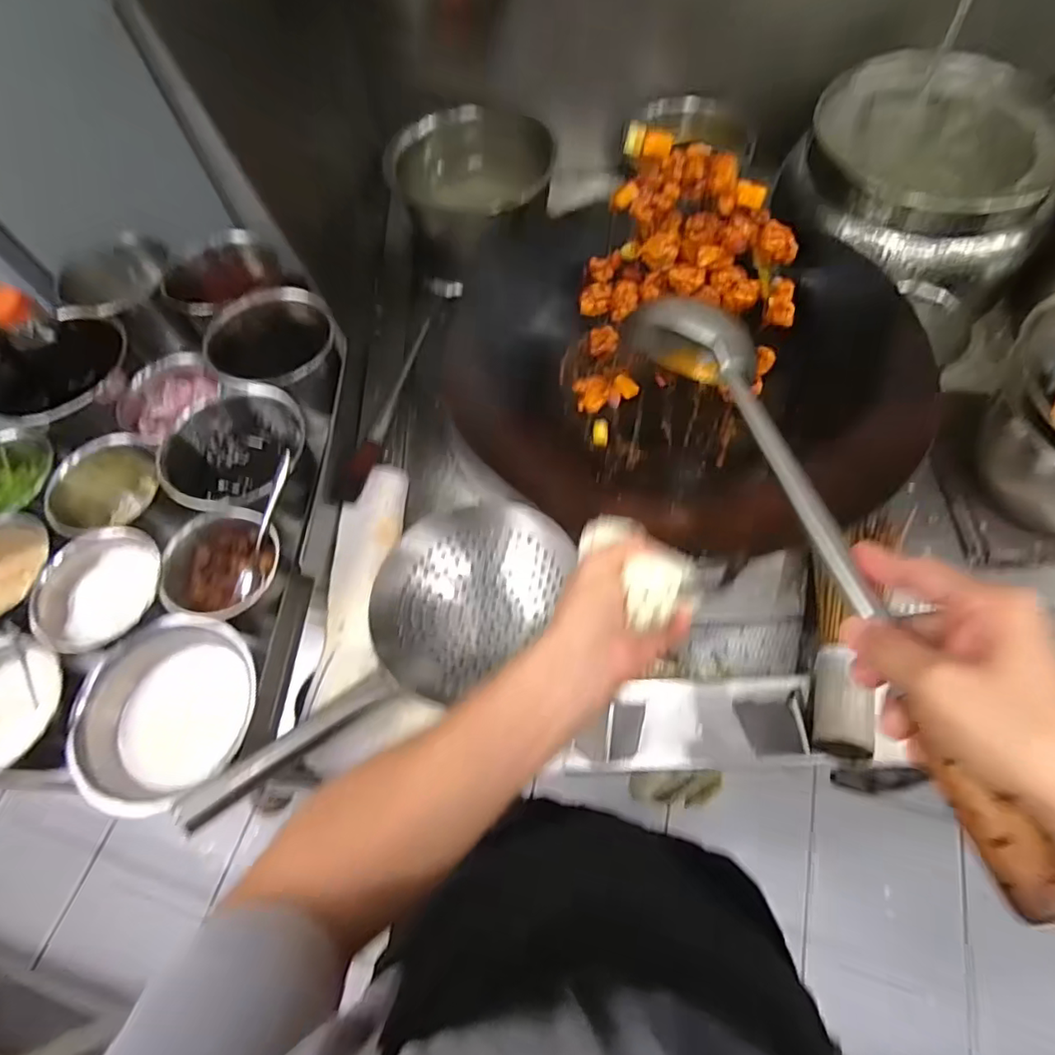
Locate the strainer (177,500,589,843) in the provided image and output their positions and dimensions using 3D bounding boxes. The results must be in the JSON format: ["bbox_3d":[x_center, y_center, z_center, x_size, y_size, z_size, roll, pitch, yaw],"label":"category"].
[{"bbox_3d":[-0.142,0.131,0.596,0.198,0.085,0.434,37,59,19],"label":"strainer"}]

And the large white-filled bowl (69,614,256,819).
[{"bbox_3d":[-0.343,0.186,0.556,0.161,0.082,0.172,-1,63,2],"label":"large white-filled bowl"}]

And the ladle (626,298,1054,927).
[{"bbox_3d":[0.177,-0.020,0.386,0.070,0.063,0.482,-10,52,-2],"label":"ladle"}]

